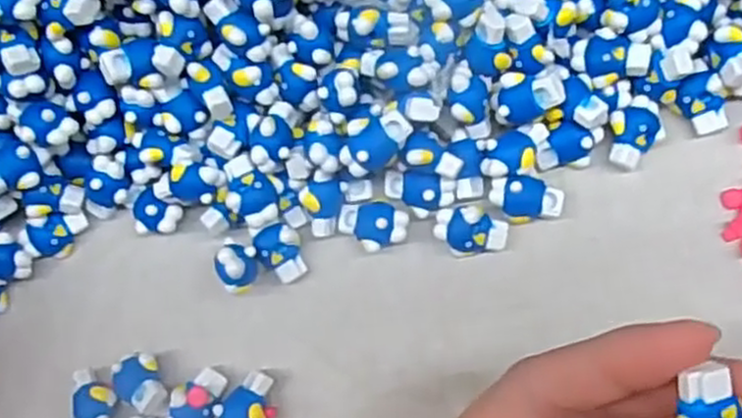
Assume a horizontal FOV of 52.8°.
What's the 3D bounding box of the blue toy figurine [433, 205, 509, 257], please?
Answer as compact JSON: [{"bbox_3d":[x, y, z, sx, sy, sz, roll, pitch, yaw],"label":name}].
[{"bbox_3d":[0.031,0.007,0.229,0.022,0.009,0.014,-4,77,7],"label":"blue toy figurine"}]

